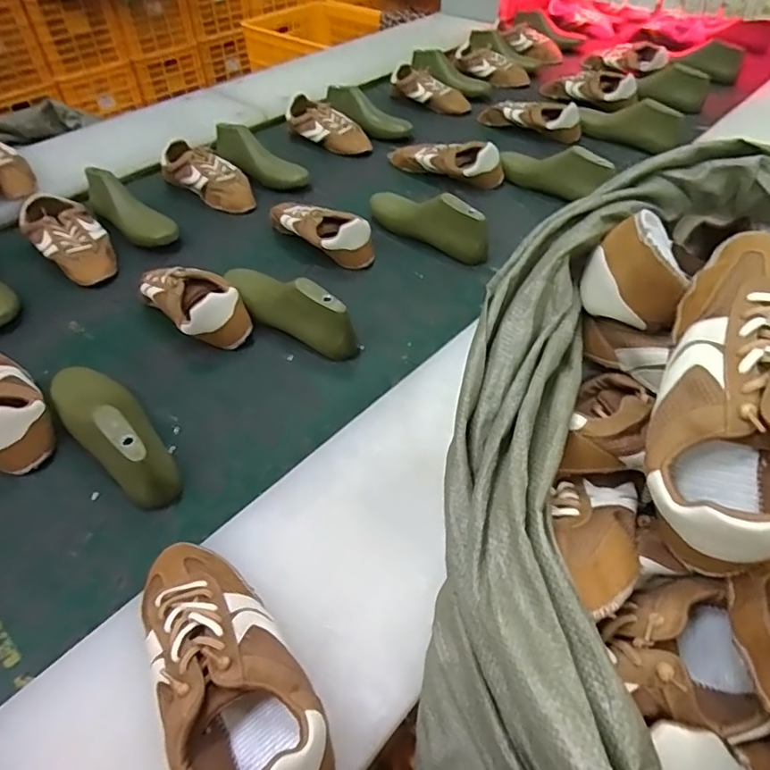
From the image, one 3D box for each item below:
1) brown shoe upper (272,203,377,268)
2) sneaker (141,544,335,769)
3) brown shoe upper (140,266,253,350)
[{"bbox_3d":[-0.124,-0.274,0.956,0.238,0.075,0.078,27,54,24],"label":"brown shoe upper"},{"bbox_3d":[-0.129,0.214,0.420,0.101,0.076,0.250,-27,53,-22],"label":"sneaker"},{"bbox_3d":[-0.291,-0.125,0.804,0.203,0.071,0.087,30,55,26],"label":"brown shoe upper"}]

